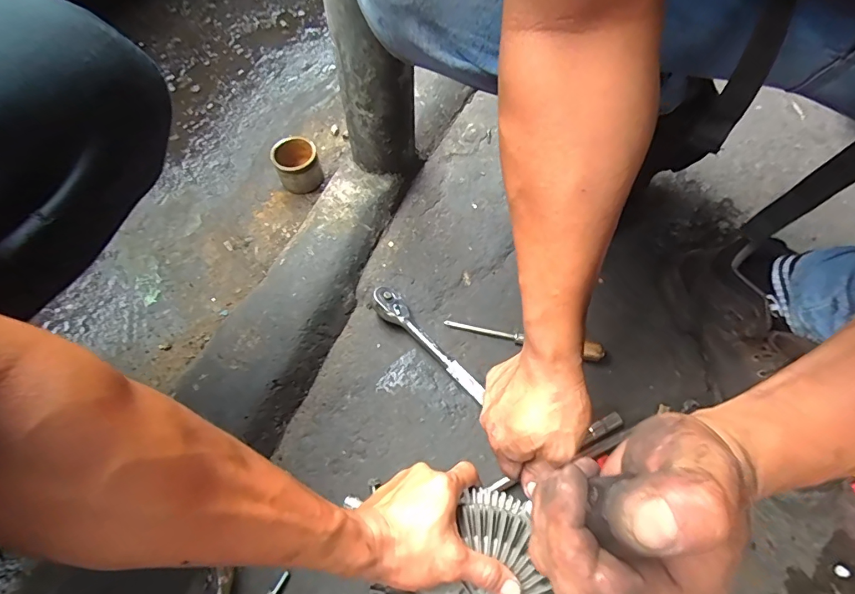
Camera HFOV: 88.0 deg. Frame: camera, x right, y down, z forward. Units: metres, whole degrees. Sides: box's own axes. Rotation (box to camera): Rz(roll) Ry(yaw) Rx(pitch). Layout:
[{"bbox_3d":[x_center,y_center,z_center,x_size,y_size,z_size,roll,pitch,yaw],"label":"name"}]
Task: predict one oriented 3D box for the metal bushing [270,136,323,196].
[{"bbox_3d":[-0.180,-0.182,0.619,0.056,0.058,0.063,-19,67,-10],"label":"metal bushing"}]

